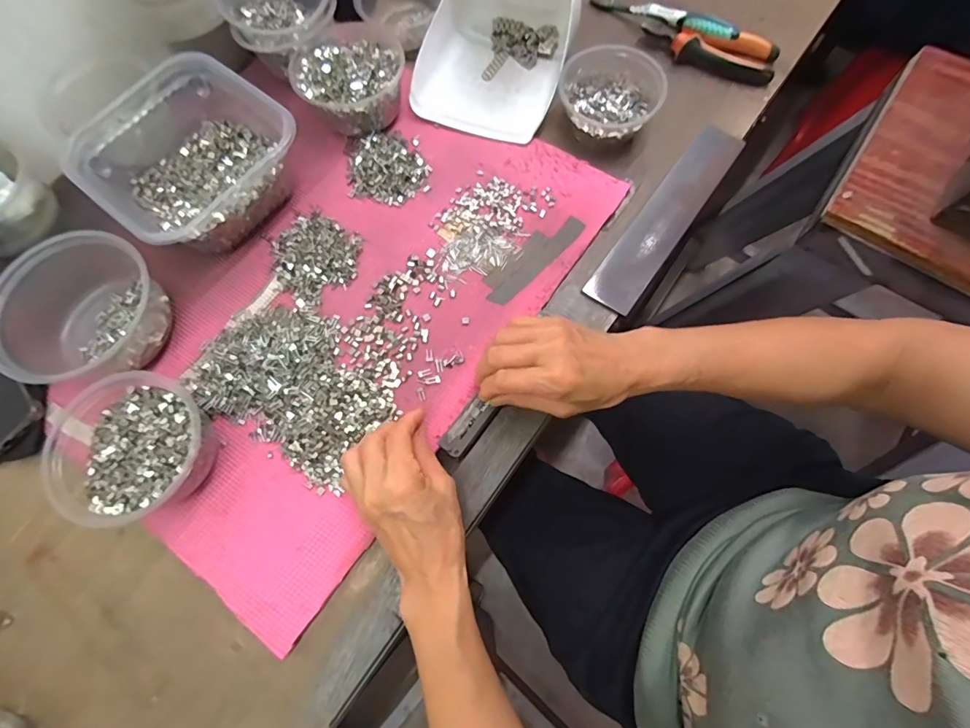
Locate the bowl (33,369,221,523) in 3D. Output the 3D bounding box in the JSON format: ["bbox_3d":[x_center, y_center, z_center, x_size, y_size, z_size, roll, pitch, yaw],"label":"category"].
[{"bbox_3d":[-0.280,0.071,0.369,0.109,0.064,0.109,0,73,1],"label":"bowl"}]

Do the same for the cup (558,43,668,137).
[{"bbox_3d":[0.130,-0.279,0.477,0.102,0.046,0.093,0,73,1],"label":"cup"}]

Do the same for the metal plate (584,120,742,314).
[{"bbox_3d":[0.188,-0.155,0.462,0.048,0.005,0.246,35,77,11],"label":"metal plate"}]

